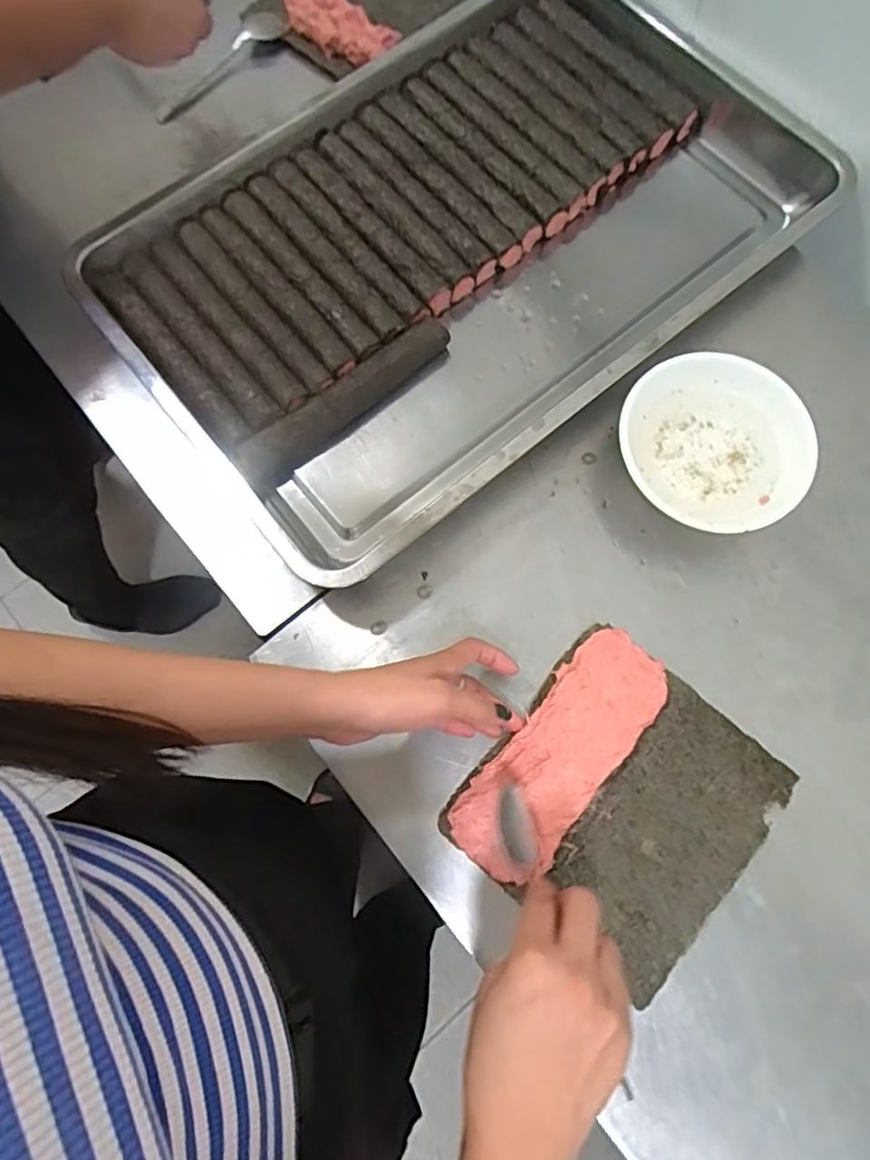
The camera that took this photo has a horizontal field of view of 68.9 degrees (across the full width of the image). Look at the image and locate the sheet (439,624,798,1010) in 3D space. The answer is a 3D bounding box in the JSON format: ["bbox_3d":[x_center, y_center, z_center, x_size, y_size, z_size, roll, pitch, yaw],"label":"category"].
[{"bbox_3d":[0.133,0.157,0.451,0.178,0.011,0.192,40,79,11],"label":"sheet"}]

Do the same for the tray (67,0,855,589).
[{"bbox_3d":[0.033,-0.310,0.564,0.614,0.052,0.393,-39,78,-9],"label":"tray"}]

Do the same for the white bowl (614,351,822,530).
[{"bbox_3d":[0.222,-0.105,0.503,0.137,0.048,0.140,0,75,1],"label":"white bowl"}]

